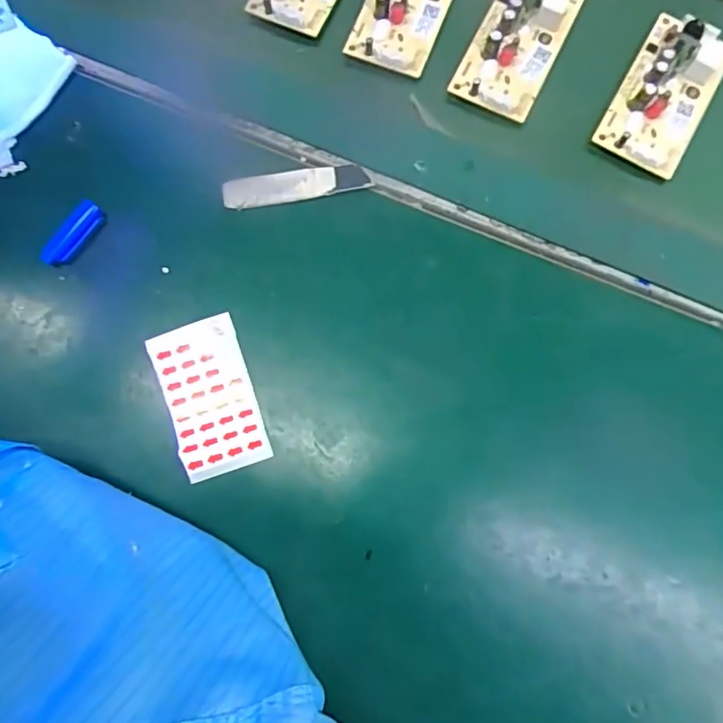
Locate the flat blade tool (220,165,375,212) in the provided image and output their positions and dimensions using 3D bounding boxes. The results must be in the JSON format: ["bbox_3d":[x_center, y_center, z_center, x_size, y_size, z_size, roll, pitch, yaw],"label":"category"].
[{"bbox_3d":[-0.042,-0.113,0.358,0.093,0.007,0.019,-10,77,0],"label":"flat blade tool"}]

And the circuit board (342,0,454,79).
[{"bbox_3d":[0.032,-0.250,0.380,0.057,0.016,0.103,19,79,6],"label":"circuit board"}]

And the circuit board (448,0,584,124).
[{"bbox_3d":[0.105,-0.217,0.372,0.055,0.017,0.108,26,79,8],"label":"circuit board"}]

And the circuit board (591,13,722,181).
[{"bbox_3d":[0.199,-0.177,0.363,0.057,0.015,0.108,28,80,8],"label":"circuit board"}]

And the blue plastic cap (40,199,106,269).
[{"bbox_3d":[-0.181,-0.079,0.352,0.015,0.011,0.047,32,80,9],"label":"blue plastic cap"}]

